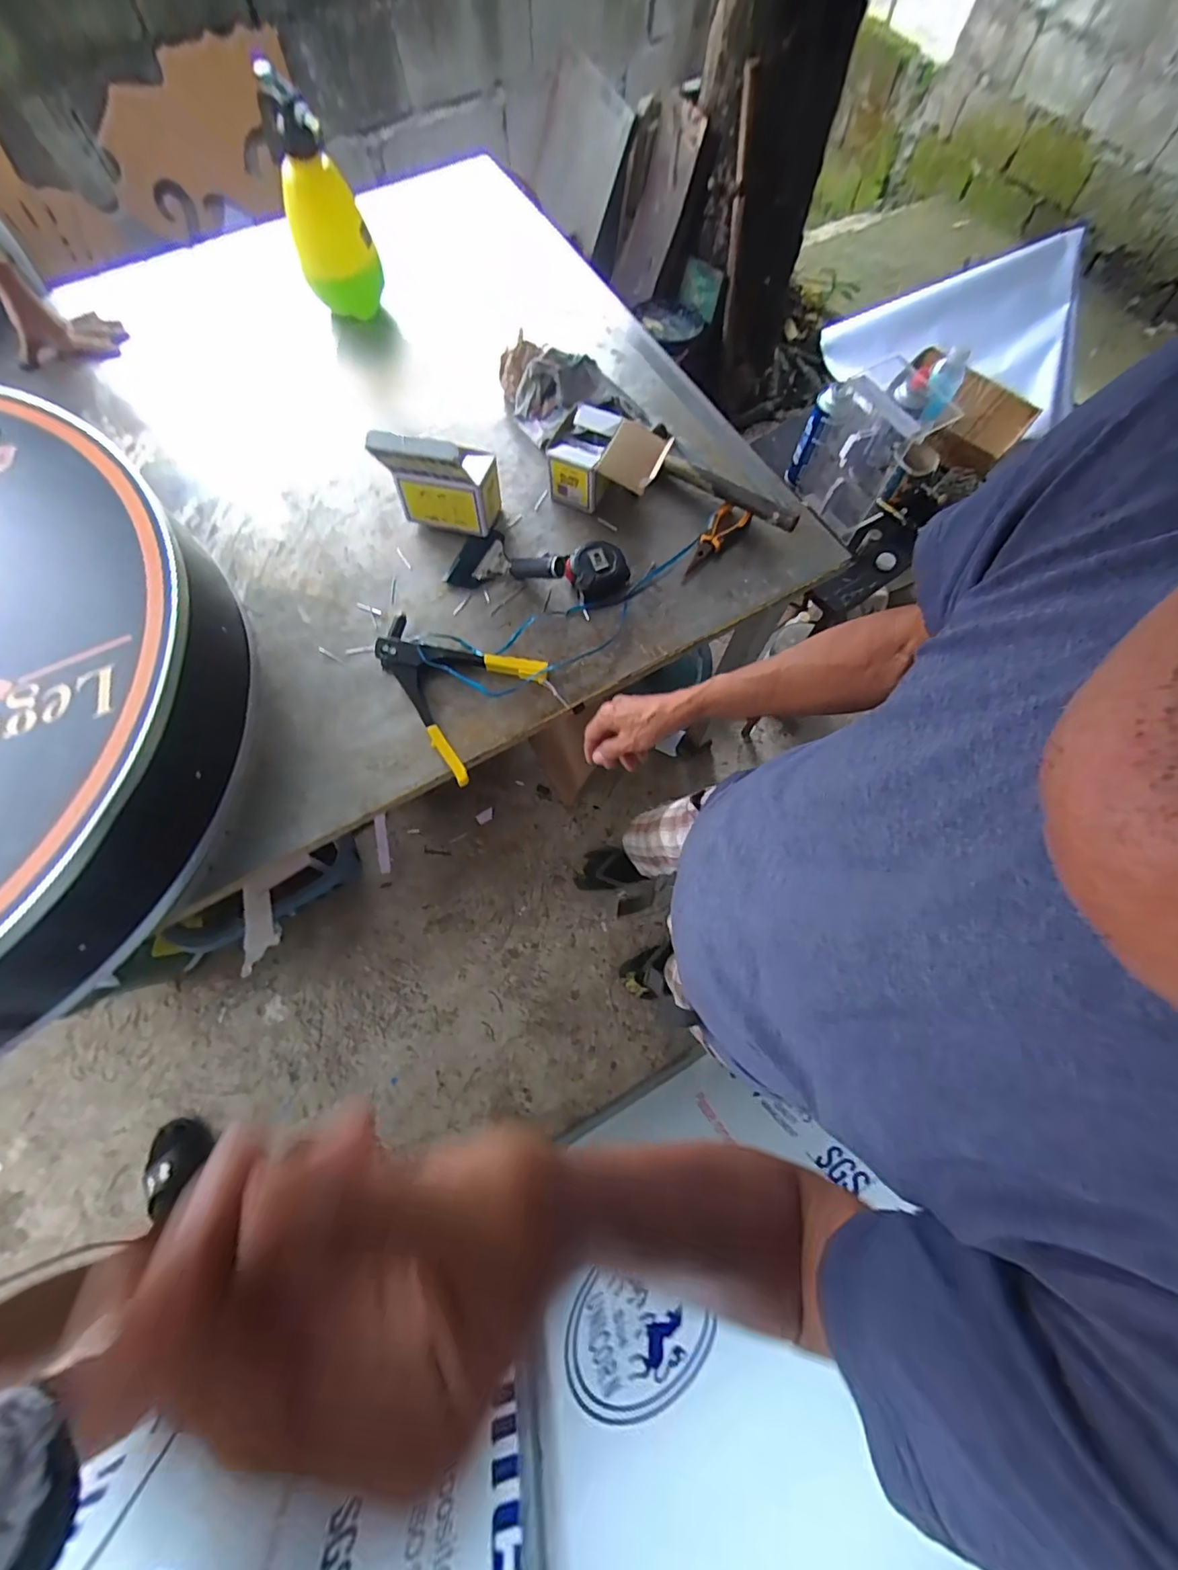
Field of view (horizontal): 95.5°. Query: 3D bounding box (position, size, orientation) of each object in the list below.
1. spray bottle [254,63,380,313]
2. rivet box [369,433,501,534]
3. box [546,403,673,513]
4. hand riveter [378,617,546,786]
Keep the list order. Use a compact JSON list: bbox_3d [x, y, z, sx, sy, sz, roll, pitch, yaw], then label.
[{"bbox_3d":[-0.425,-0.917,0.865,0.129,0.270,0.132,-19,73,-8],"label":"spray bottle"},{"bbox_3d":[-0.204,-0.437,0.753,0.135,0.166,0.098,11,71,3],"label":"rivet box"},{"bbox_3d":[0.030,-0.484,0.808,0.165,0.095,0.115,26,73,7],"label":"box"},{"bbox_3d":[-0.194,-0.138,0.719,0.214,0.028,0.189,34,74,10],"label":"hand riveter"}]

